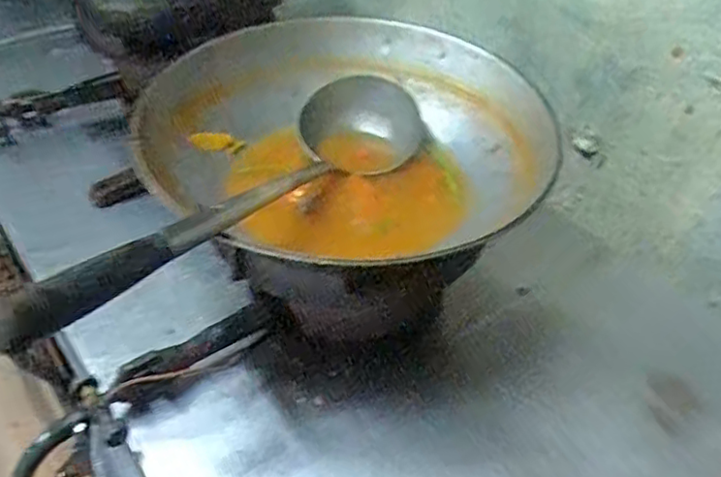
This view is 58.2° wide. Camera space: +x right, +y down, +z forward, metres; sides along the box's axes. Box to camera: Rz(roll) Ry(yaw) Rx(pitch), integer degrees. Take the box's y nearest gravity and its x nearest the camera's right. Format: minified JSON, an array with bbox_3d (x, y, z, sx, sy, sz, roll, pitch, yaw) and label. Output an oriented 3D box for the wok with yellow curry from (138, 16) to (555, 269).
[{"bbox_3d":[-0.015,-0.113,0.715,0.365,0.139,0.408,-25,48,-27],"label":"wok with yellow curry"}]

